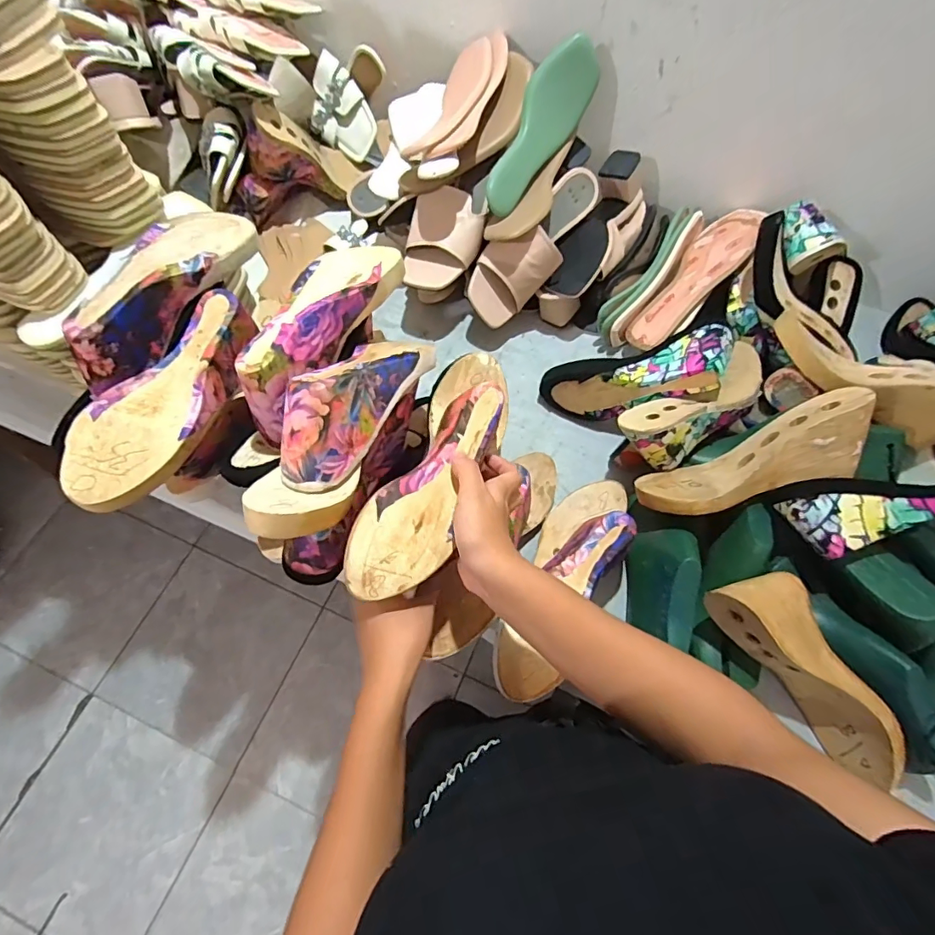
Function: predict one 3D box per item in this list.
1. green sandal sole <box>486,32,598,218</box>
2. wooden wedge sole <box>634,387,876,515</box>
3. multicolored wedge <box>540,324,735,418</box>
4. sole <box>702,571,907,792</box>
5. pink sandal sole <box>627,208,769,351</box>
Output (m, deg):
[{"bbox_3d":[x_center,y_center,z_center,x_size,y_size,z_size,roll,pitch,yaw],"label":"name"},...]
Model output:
[{"bbox_3d":[0.092,-0.432,0.640,0.029,0.079,0.223,39,100,45],"label":"green sandal sole"},{"bbox_3d":[0.307,-0.003,0.527,0.239,0.080,0.086,-25,67,12],"label":"wooden wedge sole"},{"bbox_3d":[0.210,-0.116,0.620,0.237,0.064,0.089,-11,63,22],"label":"multicolored wedge"},{"bbox_3d":[0.342,0.195,0.489,0.076,0.085,0.246,-40,96,-18],"label":"sole"},{"bbox_3d":[0.321,-0.266,0.675,0.082,0.032,0.256,36,88,39],"label":"pink sandal sole"}]

